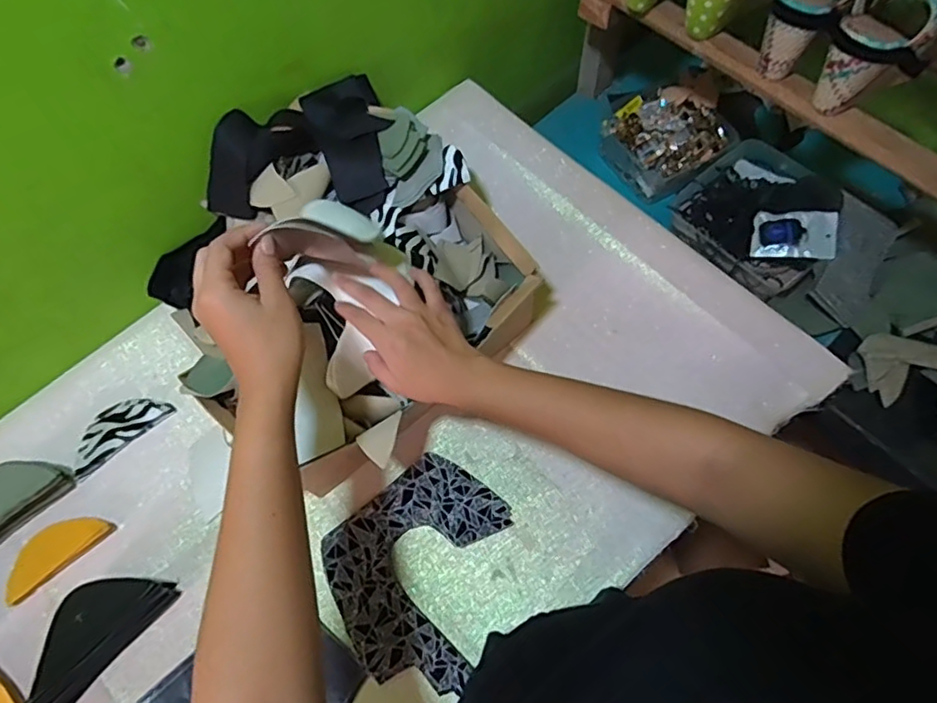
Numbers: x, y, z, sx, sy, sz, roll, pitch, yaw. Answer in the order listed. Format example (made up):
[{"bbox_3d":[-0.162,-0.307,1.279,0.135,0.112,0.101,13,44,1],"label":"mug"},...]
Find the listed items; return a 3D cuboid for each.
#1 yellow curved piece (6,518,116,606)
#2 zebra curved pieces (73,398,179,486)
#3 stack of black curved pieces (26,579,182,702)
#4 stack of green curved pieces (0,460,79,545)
[{"bbox_3d":[-0.419,0.200,0.584,0.106,0.016,0.044,-38,70,-13],"label":"yellow curved piece"},{"bbox_3d":[-0.392,0.084,0.641,0.112,0.008,0.056,-41,71,-15],"label":"zebra curved pieces"},{"bbox_3d":[-0.361,0.268,0.554,0.074,0.036,0.153,42,74,18],"label":"stack of black curved pieces"},{"bbox_3d":[-0.483,0.153,0.596,0.120,0.033,0.061,-40,70,-14],"label":"stack of green curved pieces"}]

